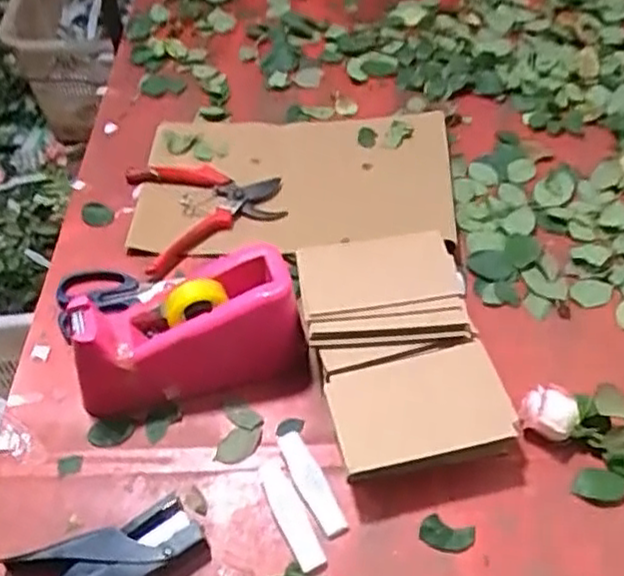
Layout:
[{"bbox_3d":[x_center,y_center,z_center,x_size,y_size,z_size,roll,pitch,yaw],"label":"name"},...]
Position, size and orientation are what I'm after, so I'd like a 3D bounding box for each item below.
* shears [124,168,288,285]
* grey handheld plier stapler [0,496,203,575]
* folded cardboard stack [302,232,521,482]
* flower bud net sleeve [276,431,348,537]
[{"bbox_3d":[-0.111,-0.089,0.767,0.156,0.020,0.147,-14,52,-11],"label":"shears"},{"bbox_3d":[-0.154,0.210,0.541,0.135,0.028,0.053,-17,53,-13],"label":"grey handheld plier stapler"},{"bbox_3d":[0.073,0.053,0.633,0.144,0.066,0.220,-7,56,-12],"label":"folded cardboard stack"},{"bbox_3d":[-0.002,0.161,0.587,0.022,0.005,0.094,-24,55,-18],"label":"flower bud net sleeve"}]

